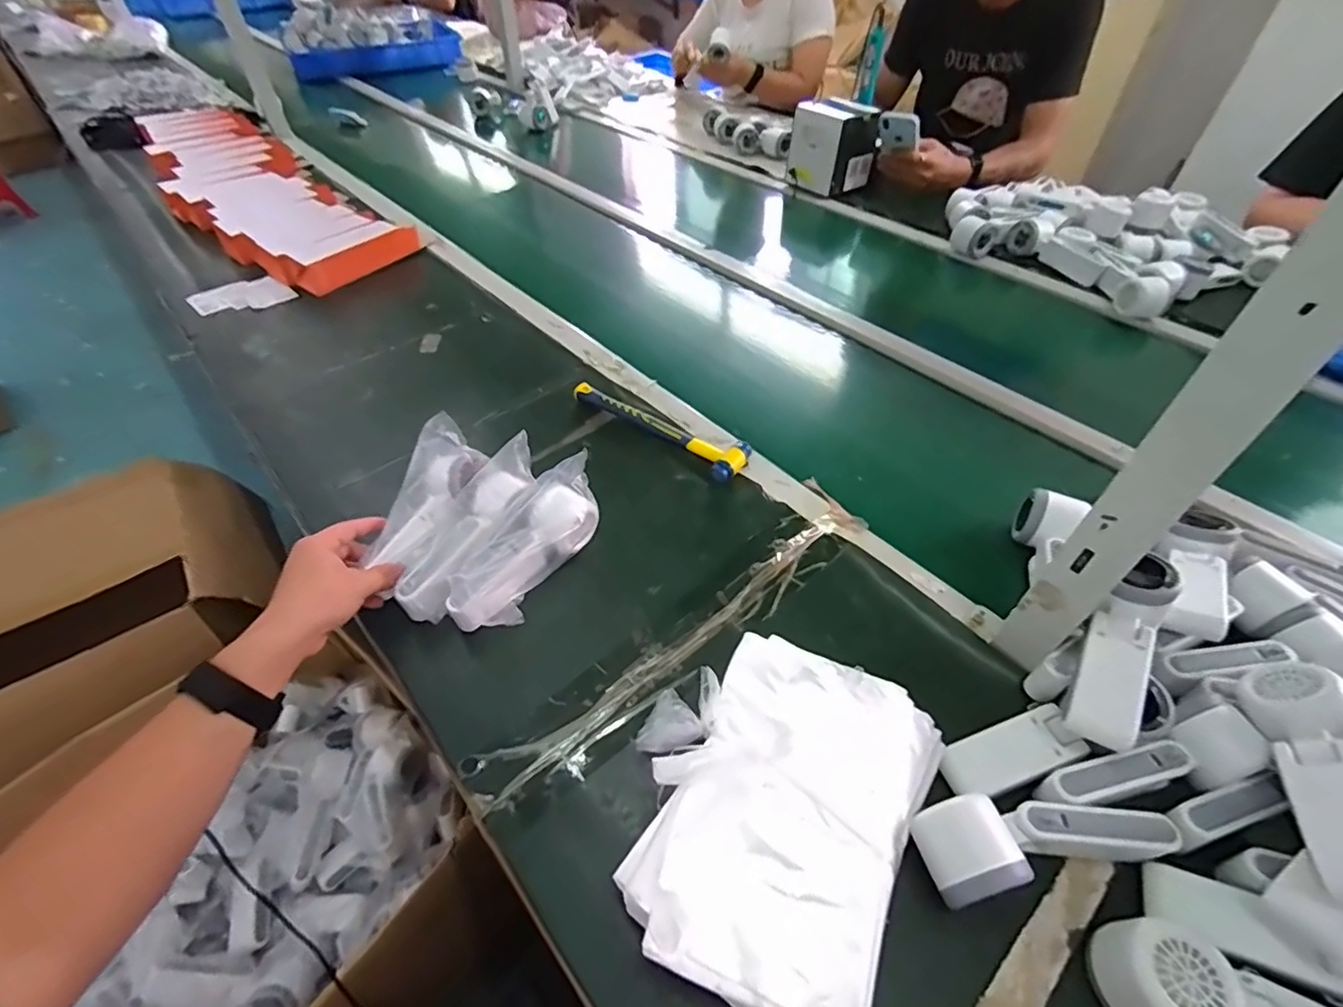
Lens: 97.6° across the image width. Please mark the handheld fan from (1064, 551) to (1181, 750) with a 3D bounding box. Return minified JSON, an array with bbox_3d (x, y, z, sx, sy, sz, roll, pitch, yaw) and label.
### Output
[{"bbox_3d":[0.336,0.111,0.439,0.054,0.060,0.152,34,58,26],"label":"handheld fan"}]

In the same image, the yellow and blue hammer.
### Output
[{"bbox_3d":[-0.012,-0.101,0.721,0.242,0.023,0.061,34,58,27],"label":"yellow and blue hammer"}]

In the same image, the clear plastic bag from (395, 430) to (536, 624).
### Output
[{"bbox_3d":[-0.192,0.020,0.559,0.060,0.045,0.192,22,69,19],"label":"clear plastic bag"}]

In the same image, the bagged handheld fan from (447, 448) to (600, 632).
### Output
[{"bbox_3d":[-0.133,0.043,0.570,0.057,0.080,0.191,26,55,22],"label":"bagged handheld fan"}]

